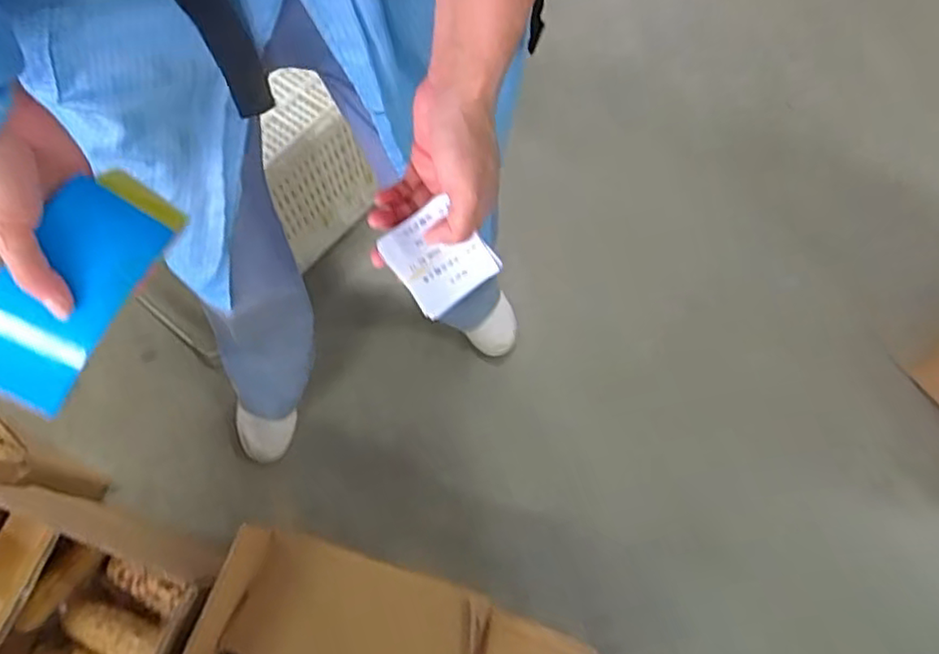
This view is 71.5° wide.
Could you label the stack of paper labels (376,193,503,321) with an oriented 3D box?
[{"bbox_3d":[-0.021,-0.047,0.442,0.060,0.008,0.065,-37,100,2],"label":"stack of paper labels"}]

